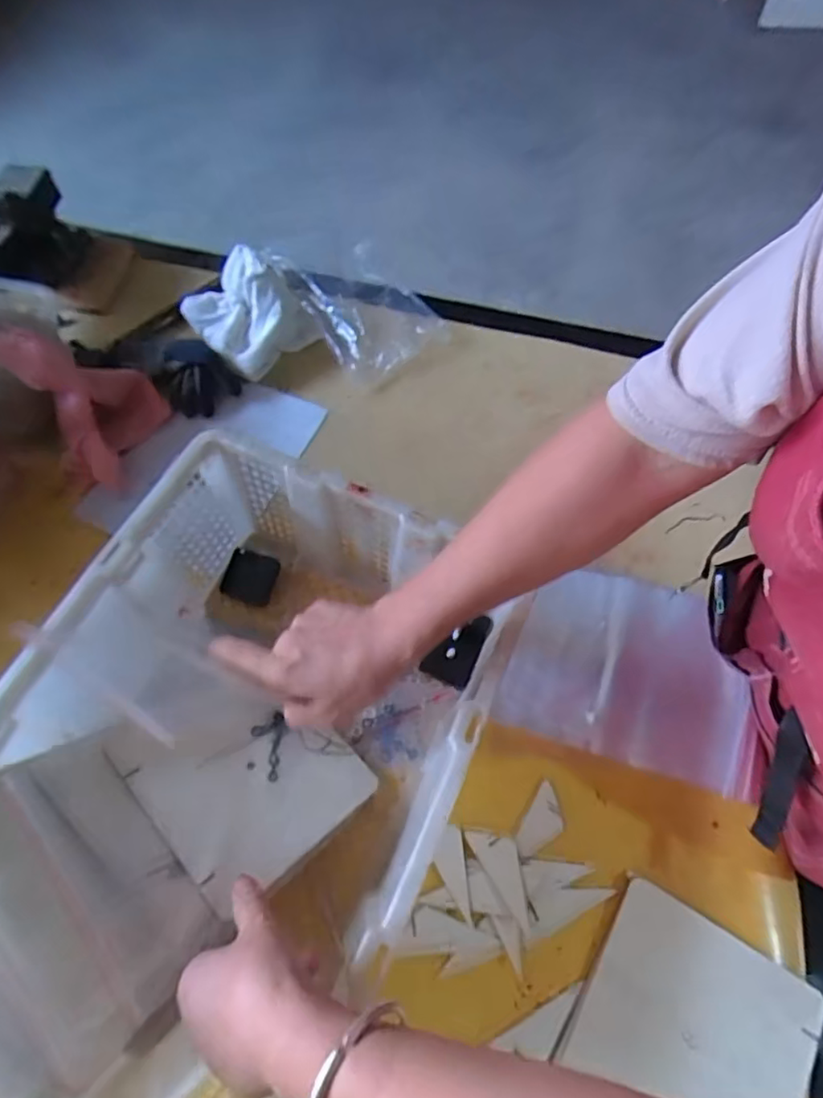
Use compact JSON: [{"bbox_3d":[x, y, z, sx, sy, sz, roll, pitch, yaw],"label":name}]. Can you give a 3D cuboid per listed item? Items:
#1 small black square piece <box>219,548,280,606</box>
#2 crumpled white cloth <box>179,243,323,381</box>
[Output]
[{"bbox_3d":[-0.182,0.032,0.666,0.057,0.006,0.055,15,90,-8],"label":"small black square piece"},{"bbox_3d":[-0.230,-0.332,0.815,0.138,0.079,0.172,-39,71,-19],"label":"crumpled white cloth"}]

